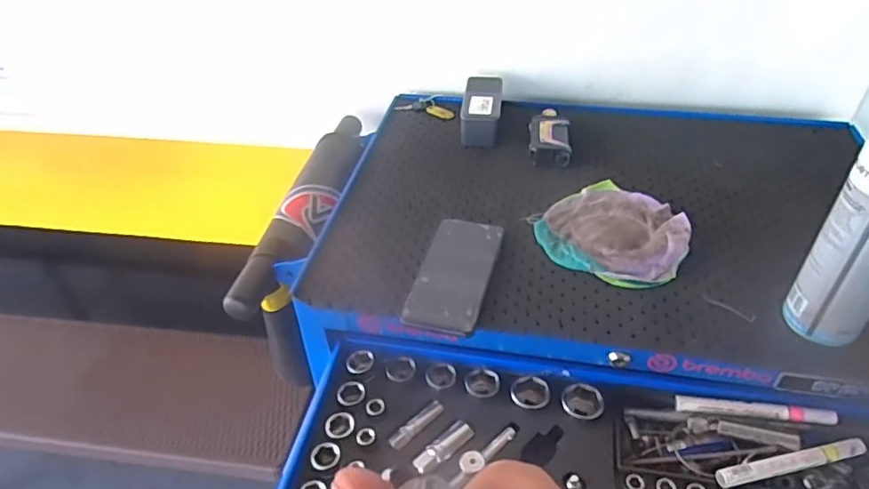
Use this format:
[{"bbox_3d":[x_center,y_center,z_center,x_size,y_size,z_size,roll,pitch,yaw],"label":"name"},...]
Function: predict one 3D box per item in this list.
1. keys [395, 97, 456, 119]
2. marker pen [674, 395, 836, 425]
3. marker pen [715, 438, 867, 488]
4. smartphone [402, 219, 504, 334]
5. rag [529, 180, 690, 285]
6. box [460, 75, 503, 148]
[{"bbox_3d":[-0.012,-0.216,0.924,0.094,0.008,0.044,11,42,15],"label":"keys"},{"bbox_3d":[0.314,0.161,0.577,0.143,0.019,0.015,6,41,9],"label":"marker pen"},{"bbox_3d":[0.326,0.198,0.535,0.143,0.013,0.019,-10,41,-9],"label":"marker pen"},{"bbox_3d":[0.024,0.029,0.628,0.077,0.011,0.162,8,41,12],"label":"smartphone"},{"bbox_3d":[0.209,-0.023,0.669,0.157,0.029,0.161,26,47,29],"label":"rag"},{"bbox_3d":[0.071,-0.197,0.859,0.058,0.048,0.139,4,40,7],"label":"box"}]

